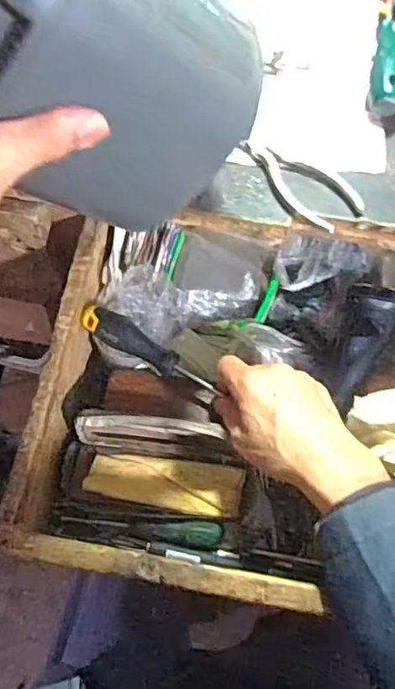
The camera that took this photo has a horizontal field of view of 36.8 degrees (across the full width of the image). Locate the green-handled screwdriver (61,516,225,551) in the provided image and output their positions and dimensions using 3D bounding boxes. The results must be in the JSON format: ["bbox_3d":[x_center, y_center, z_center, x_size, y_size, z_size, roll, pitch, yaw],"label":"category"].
[{"bbox_3d":[-0.048,0.164,0.523,0.141,0.016,0.021,4,62,1],"label":"green-handled screwdriver"}]

